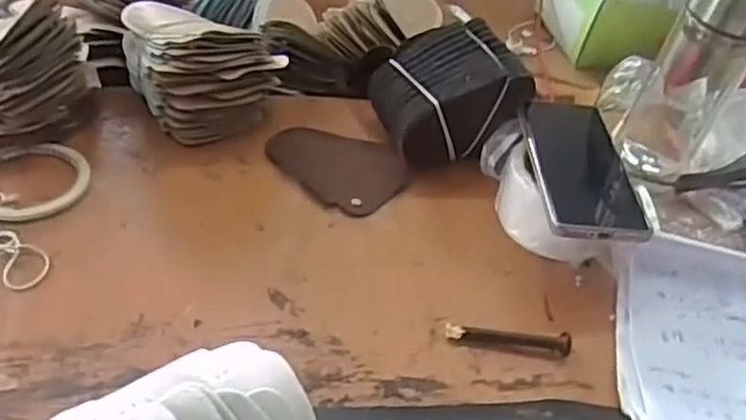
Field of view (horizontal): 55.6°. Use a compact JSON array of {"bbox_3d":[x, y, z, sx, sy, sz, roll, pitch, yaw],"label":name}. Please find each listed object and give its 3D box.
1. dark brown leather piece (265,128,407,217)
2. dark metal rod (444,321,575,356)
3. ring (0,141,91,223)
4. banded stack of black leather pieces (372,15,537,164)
[{"bbox_3d":[-0.034,-0.043,0.634,0.125,0.006,0.094,31,46,23],"label":"dark brown leather piece"},{"bbox_3d":[0.095,0.088,0.499,0.086,0.012,0.018,8,42,0],"label":"dark metal rod"},{"bbox_3d":[-0.277,-0.023,0.567,0.092,0.011,0.090,4,42,-4],"label":"ring"},{"bbox_3d":[0.069,-0.105,0.650,0.124,0.091,0.112,-7,44,-16],"label":"banded stack of black leather pieces"}]

